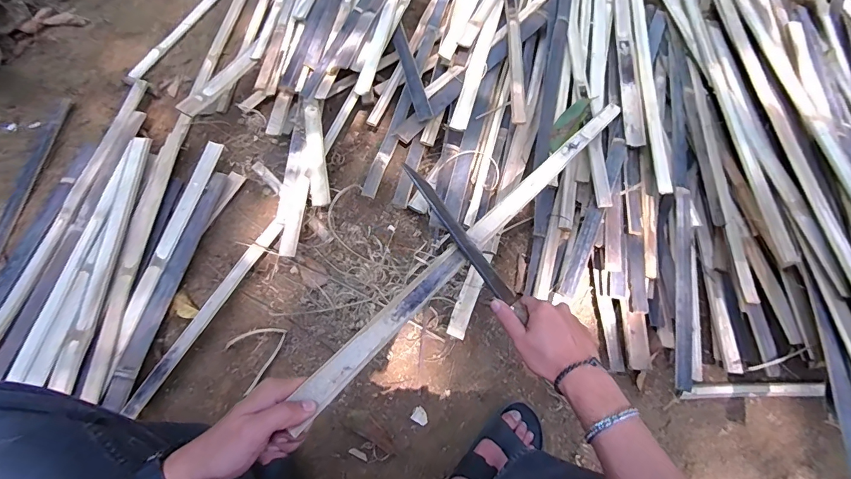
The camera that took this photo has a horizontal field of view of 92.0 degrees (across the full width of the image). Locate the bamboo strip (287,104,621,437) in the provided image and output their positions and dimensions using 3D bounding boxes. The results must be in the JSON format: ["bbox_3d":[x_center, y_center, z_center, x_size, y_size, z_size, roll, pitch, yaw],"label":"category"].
[{"bbox_3d":[0.139,-0.059,0.623,0.033,0.008,0.820,41,52,12],"label":"bamboo strip"}]

